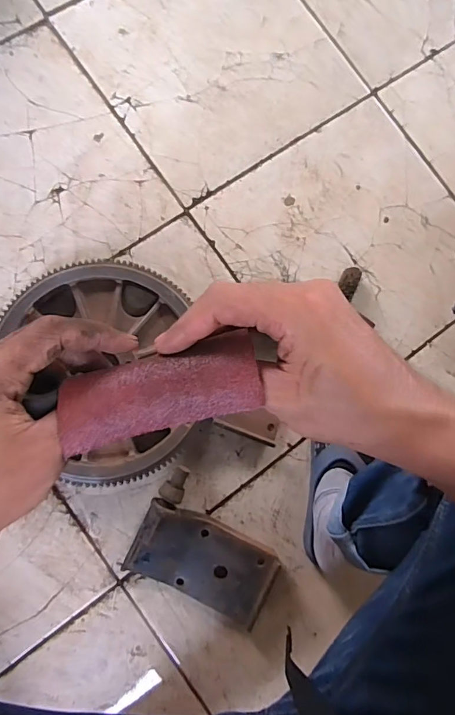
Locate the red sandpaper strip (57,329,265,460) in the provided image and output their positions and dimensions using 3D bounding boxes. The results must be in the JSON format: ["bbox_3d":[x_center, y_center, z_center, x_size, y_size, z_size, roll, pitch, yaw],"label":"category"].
[{"bbox_3d":[-0.033,0.017,0.227,0.098,0.011,0.038,-16,86,0],"label":"red sandpaper strip"}]

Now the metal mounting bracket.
[{"bbox_3d":[-0.035,0.290,0.658,0.198,0.045,0.111,26,82,-2],"label":"metal mounting bracket"}]

